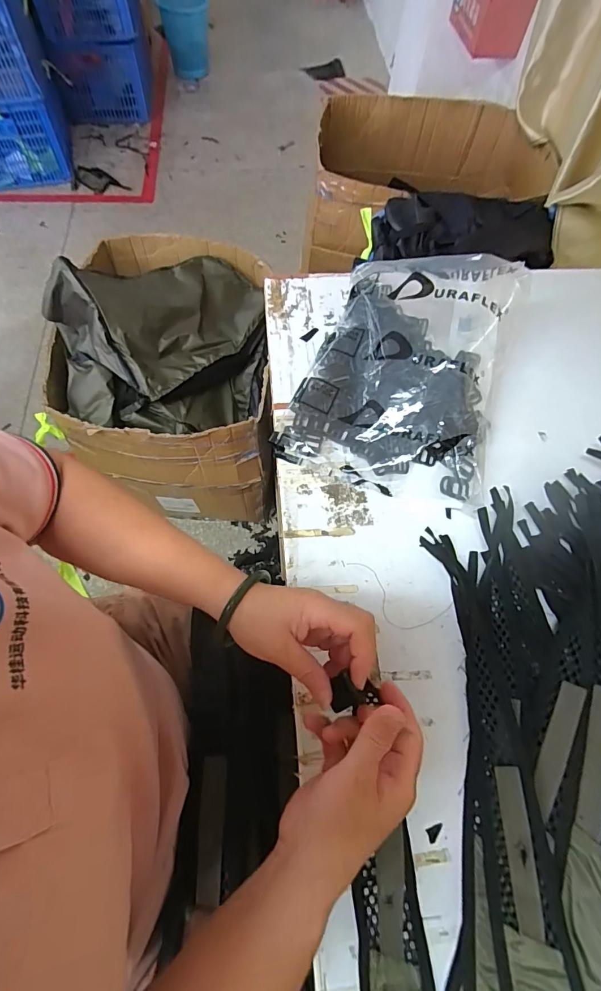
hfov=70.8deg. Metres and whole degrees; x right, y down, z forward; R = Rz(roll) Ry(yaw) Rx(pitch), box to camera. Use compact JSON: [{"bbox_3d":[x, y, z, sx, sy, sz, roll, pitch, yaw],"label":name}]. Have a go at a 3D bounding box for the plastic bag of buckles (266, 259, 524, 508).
[{"bbox_3d":[0.135,-0.174,0.559,0.261,0.111,0.322,16,65,5],"label":"plastic bag of buckles"}]

